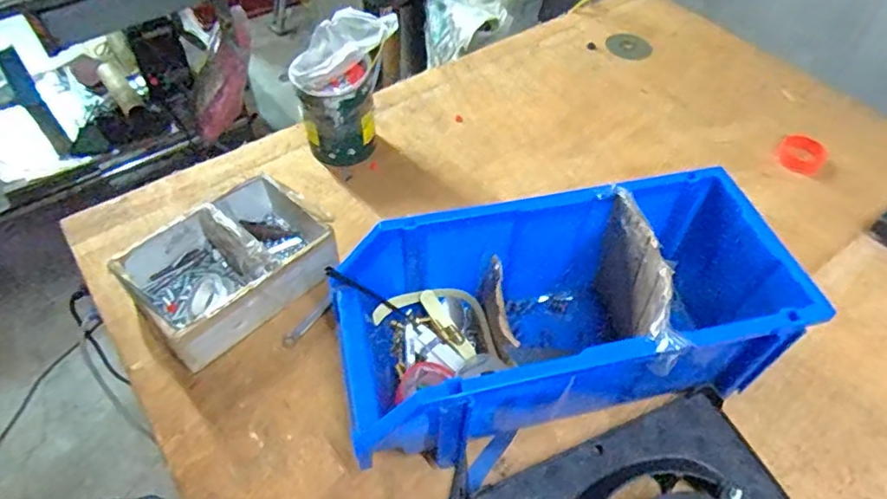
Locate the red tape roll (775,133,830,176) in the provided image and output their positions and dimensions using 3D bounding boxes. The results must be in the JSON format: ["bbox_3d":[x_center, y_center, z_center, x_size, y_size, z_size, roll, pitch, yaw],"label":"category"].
[{"bbox_3d":[0.579,-0.154,0.905,0.074,0.021,0.069,1,52,-1],"label":"red tape roll"}]

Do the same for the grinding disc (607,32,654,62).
[{"bbox_3d":[0.365,-0.400,1.107,0.086,0.008,0.089,1,52,-1],"label":"grinding disc"}]

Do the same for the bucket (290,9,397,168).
[{"bbox_3d":[-0.146,-0.233,0.825,0.141,0.195,0.104,-33,60,-25],"label":"bucket"}]

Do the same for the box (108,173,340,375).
[{"bbox_3d":[-0.260,0.013,0.694,0.155,0.089,0.228,37,60,24],"label":"box"}]

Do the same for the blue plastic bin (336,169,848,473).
[{"bbox_3d":[0.116,0.075,0.599,0.441,0.177,0.206,-11,54,-11],"label":"blue plastic bin"}]

